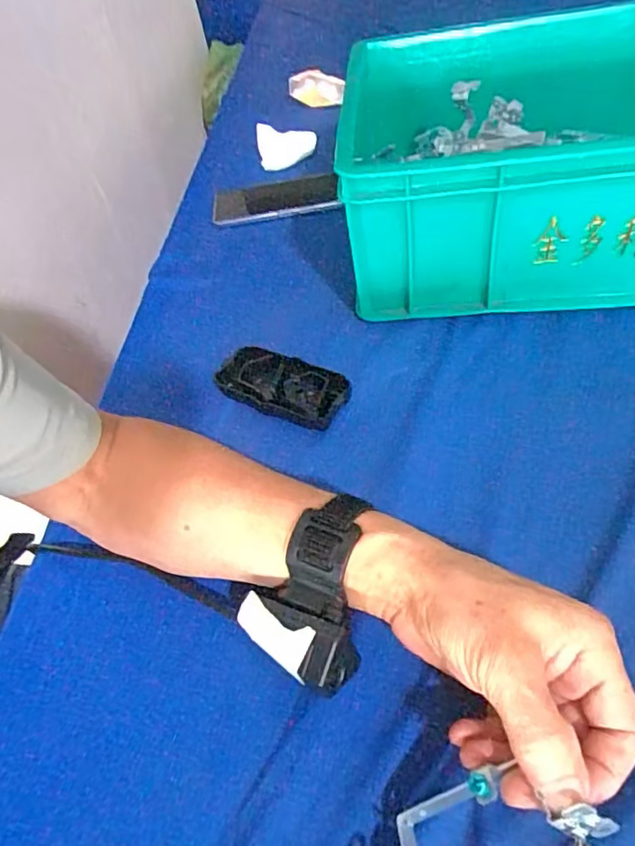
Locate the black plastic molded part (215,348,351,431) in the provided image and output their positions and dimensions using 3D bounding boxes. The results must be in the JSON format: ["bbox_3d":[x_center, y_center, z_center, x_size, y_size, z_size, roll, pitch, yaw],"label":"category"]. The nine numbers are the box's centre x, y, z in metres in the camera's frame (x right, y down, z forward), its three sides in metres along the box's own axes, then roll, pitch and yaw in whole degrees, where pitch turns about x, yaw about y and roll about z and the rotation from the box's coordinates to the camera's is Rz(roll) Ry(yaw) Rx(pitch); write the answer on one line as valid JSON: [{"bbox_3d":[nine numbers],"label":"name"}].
[{"bbox_3d":[-0.029,-0.031,0.471,0.110,0.008,0.048,21,87,17],"label":"black plastic molded part"}]

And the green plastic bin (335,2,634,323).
[{"bbox_3d":[0.244,-0.259,0.552,0.410,0.155,0.327,-2,48,10],"label":"green plastic bin"}]

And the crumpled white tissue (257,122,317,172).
[{"bbox_3d":[-0.041,-0.370,0.772,0.076,0.048,0.035,-9,48,4],"label":"crumpled white tissue"}]

